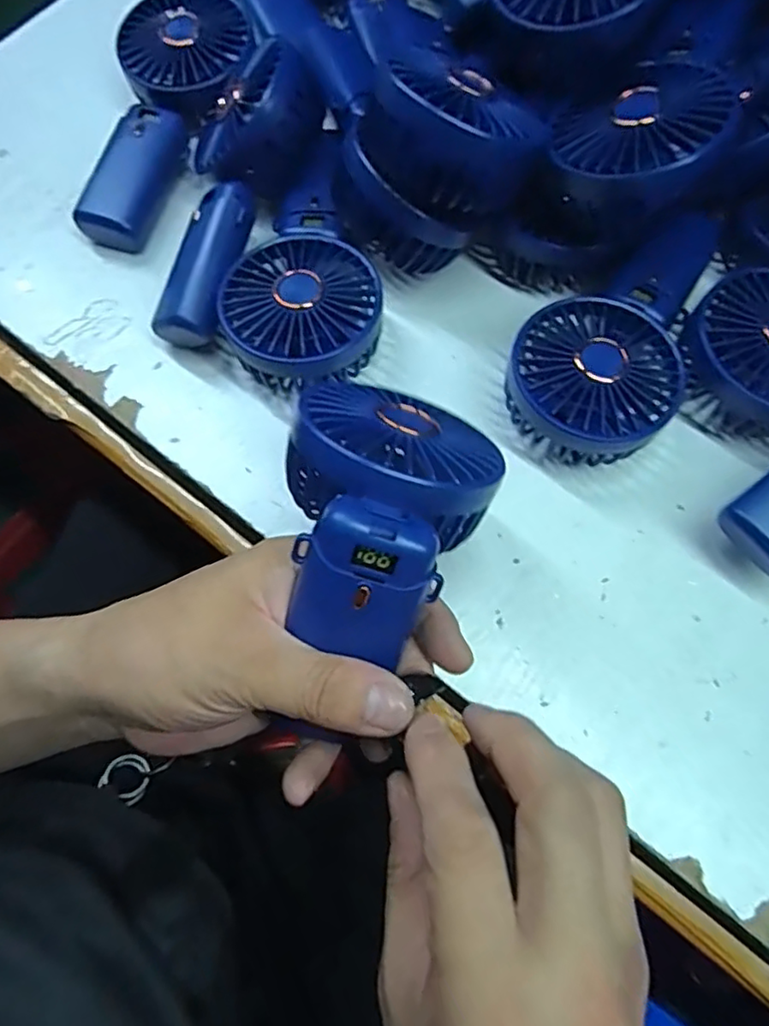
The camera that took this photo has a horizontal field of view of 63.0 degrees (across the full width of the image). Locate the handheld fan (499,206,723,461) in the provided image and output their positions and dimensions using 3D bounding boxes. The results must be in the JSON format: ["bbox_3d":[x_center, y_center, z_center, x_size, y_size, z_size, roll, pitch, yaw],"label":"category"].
[{"bbox_3d":[0.137,-0.100,0.345,0.085,0.047,0.176,38,75,13],"label":"handheld fan"}]

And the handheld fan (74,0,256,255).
[{"bbox_3d":[-0.132,-0.250,0.400,0.080,0.049,0.176,7,71,3],"label":"handheld fan"}]

